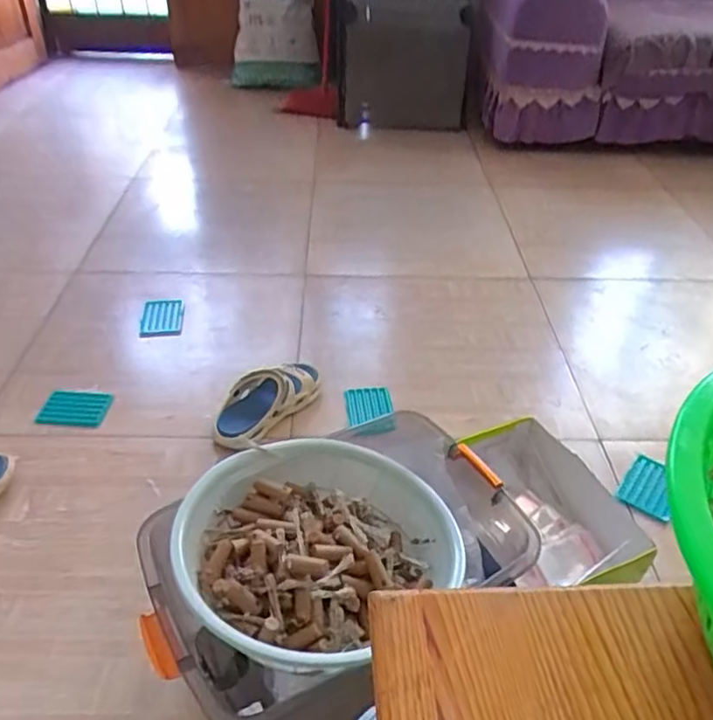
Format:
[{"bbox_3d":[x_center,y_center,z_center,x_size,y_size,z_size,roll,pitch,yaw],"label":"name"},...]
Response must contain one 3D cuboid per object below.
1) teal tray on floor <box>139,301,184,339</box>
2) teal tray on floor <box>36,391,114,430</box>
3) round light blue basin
[{"bbox_3d":[-0.479,-0.103,1.588,0.100,0.026,0.134,-4,39,-8],"label":"teal tray on floor"},{"bbox_3d":[-0.571,0.099,1.319,0.134,0.014,0.097,3,39,1],"label":"teal tray on floor"},{"bbox_3d":[-0.050,0.226,0.802,0.290,0.089,0.316,1,39,-1],"label":"round light blue basin"}]

